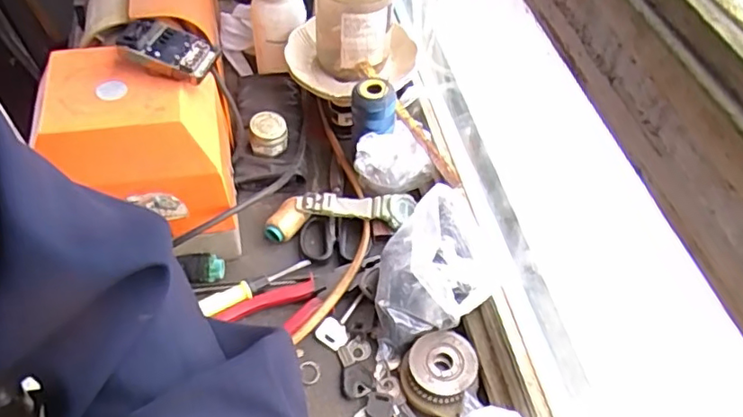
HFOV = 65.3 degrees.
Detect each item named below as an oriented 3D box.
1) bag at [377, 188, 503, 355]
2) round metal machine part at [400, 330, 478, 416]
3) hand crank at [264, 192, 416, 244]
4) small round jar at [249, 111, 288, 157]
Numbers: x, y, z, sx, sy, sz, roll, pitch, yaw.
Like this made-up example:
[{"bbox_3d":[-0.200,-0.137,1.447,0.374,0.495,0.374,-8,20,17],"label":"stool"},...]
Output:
[{"bbox_3d":[0.054,0.053,0.495,0.098,0.111,0.090,-5,53,-4],"label":"bag"},{"bbox_3d":[0.056,0.138,0.492,0.059,0.022,0.066,21,55,15],"label":"round metal machine part"},{"bbox_3d":[-0.031,0.004,0.580,0.146,0.024,0.040,-2,53,-2],"label":"hand crank"},{"bbox_3d":[-0.109,-0.078,0.620,0.039,0.041,0.039,0,52,0],"label":"small round jar"}]

